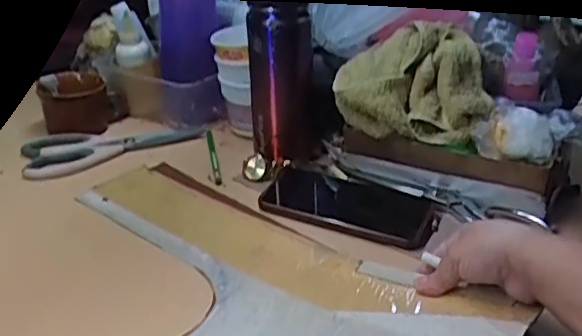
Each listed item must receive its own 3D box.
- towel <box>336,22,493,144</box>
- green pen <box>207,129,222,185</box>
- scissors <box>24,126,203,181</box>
[{"bbox_3d":[0.127,-0.090,0.634,0.160,0.092,0.087,9,29,15],"label":"towel"},{"bbox_3d":[-0.093,-0.017,0.728,0.009,0.012,0.131,-4,29,-10],"label":"green pen"},{"bbox_3d":[-0.208,-0.029,0.729,0.214,0.017,0.079,-13,31,-24],"label":"scissors"}]

